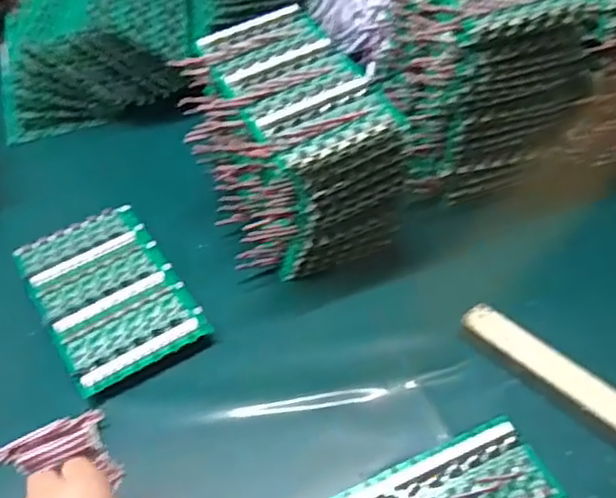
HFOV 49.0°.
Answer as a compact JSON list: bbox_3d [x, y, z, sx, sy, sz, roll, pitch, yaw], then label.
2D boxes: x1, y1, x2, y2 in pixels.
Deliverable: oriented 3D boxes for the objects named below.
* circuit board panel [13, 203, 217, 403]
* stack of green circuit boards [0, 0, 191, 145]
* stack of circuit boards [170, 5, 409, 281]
[{"bbox_3d":[-0.175,0.036,0.593,0.113,0.020,0.186,-27,51,-19],"label":"circuit board panel"},{"bbox_3d":[-0.244,-0.255,0.775,0.211,0.143,0.203,-8,47,-3],"label":"stack of green circuit boards"},{"bbox_3d":[-0.018,-0.096,0.603,0.138,0.138,0.177,-22,49,-15],"label":"stack of circuit boards"}]

